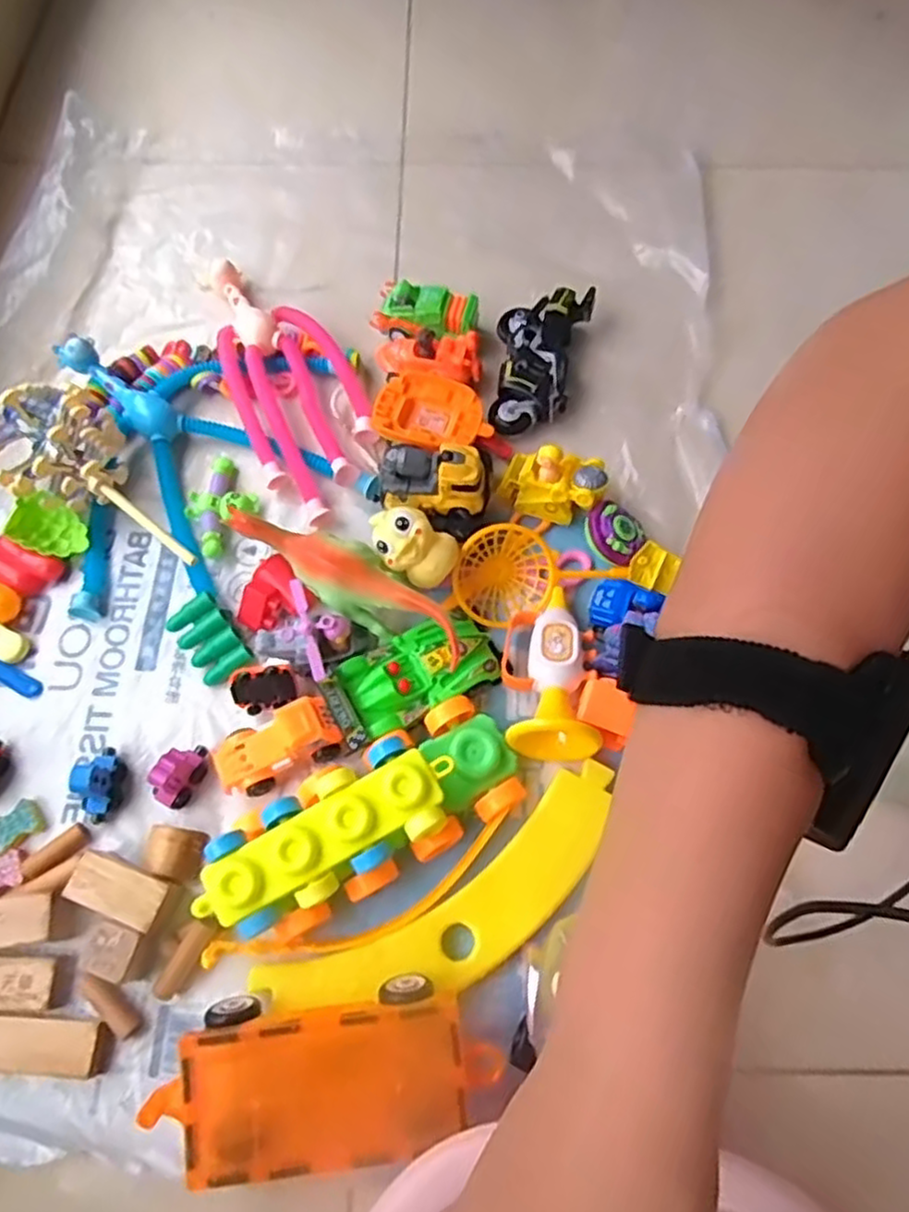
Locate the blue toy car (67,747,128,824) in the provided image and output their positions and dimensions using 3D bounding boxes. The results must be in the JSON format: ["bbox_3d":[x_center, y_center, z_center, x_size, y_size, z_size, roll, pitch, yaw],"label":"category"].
[{"bbox_3d":[-0.238,0.118,0.476,0.020,0.042,0.046,14,71,8],"label":"blue toy car"}]

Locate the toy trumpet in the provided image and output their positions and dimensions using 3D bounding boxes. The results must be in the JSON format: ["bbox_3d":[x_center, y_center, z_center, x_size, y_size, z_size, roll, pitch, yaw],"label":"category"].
[{"bbox_3d":[0.066,0.045,0.499,0.061,0.049,0.127,2,54,0],"label":"toy trumpet"}]

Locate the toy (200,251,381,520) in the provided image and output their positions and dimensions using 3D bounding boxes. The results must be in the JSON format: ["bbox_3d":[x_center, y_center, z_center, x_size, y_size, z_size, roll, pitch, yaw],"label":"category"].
[{"bbox_3d":[-0.145,-0.200,0.615,0.100,0.034,0.280,-23,69,-10],"label":"toy"}]

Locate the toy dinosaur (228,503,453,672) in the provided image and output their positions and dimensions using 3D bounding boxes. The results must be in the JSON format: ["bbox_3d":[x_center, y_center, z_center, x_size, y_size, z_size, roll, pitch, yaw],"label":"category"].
[{"bbox_3d":[-0.073,-0.013,0.510,0.189,0.072,0.044,28,73,12],"label":"toy dinosaur"}]

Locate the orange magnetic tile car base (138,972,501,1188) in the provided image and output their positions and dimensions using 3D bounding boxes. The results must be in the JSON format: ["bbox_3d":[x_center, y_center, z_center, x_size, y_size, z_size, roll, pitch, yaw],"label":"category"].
[{"bbox_3d":[-0.073,0.260,0.398,0.177,0.046,0.082,-7,69,0],"label":"orange magnetic tile car base"}]

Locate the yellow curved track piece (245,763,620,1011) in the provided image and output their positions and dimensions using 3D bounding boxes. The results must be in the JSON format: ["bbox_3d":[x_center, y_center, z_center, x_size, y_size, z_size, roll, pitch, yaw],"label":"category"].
[{"bbox_3d":[0.004,0.192,0.451,0.250,0.023,0.071,-31,71,-13],"label":"yellow curved track piece"}]

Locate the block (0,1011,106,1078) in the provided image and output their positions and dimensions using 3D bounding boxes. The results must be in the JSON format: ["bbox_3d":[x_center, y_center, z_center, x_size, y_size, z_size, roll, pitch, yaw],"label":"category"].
[{"bbox_3d":[-0.256,0.259,0.426,0.090,0.020,0.029,4,67,1],"label":"block"}]

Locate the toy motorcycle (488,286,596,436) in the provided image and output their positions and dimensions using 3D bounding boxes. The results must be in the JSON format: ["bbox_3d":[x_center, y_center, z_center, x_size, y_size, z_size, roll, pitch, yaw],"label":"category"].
[{"bbox_3d":[0.070,-0.212,0.619,0.073,0.040,0.141,12,71,7],"label":"toy motorcycle"}]

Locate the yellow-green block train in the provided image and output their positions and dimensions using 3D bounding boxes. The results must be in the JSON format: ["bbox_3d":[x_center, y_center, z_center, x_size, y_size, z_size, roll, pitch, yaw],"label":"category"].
[{"bbox_3d":[-0.056,0.131,0.449,0.203,0.047,0.084,-27,71,-7],"label":"yellow-green block train"}]

